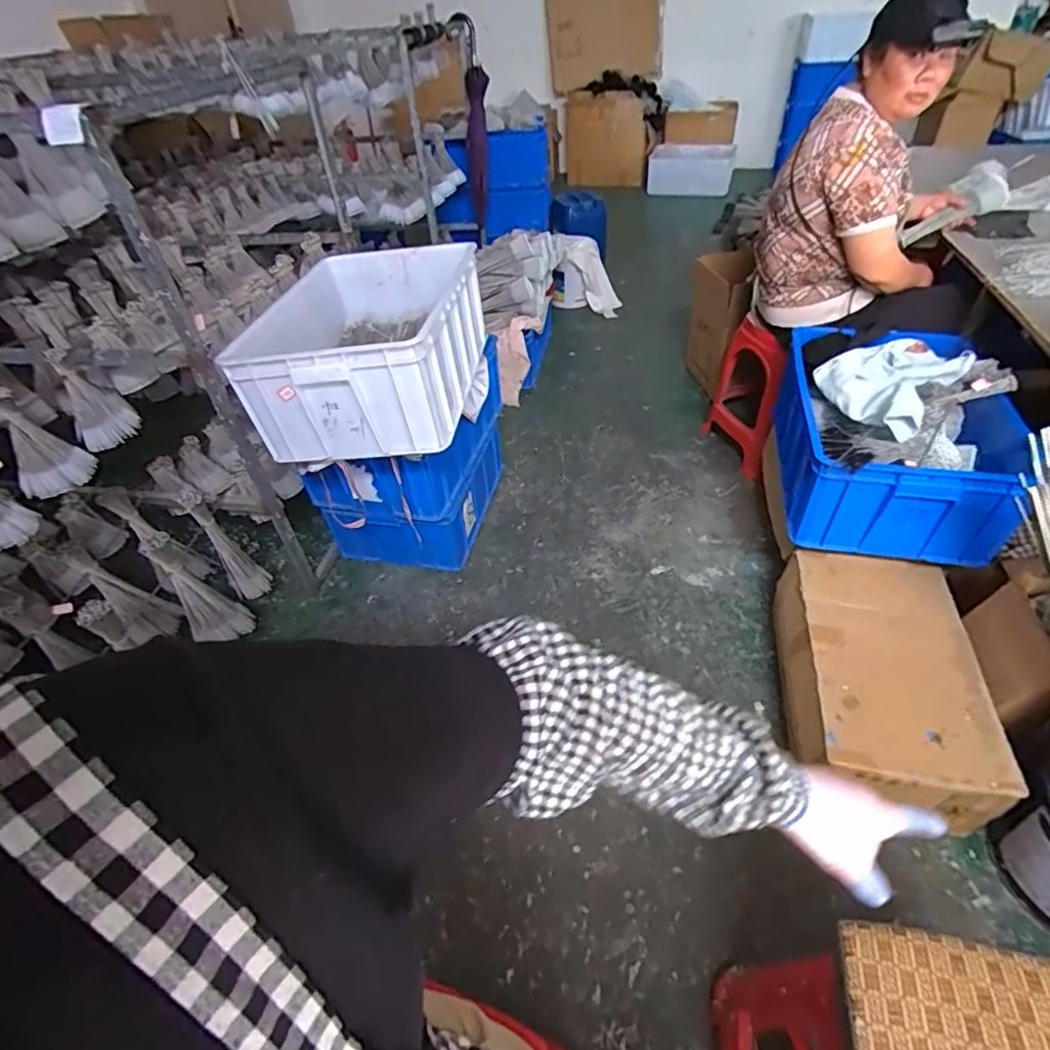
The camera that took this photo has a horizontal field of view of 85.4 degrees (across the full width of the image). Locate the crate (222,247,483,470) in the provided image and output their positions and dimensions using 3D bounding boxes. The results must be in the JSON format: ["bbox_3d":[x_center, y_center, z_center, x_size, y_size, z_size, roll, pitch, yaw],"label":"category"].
[{"bbox_3d":[-0.343,-0.410,1.292,0.404,0.231,0.556,2,45,7],"label":"crate"}]

